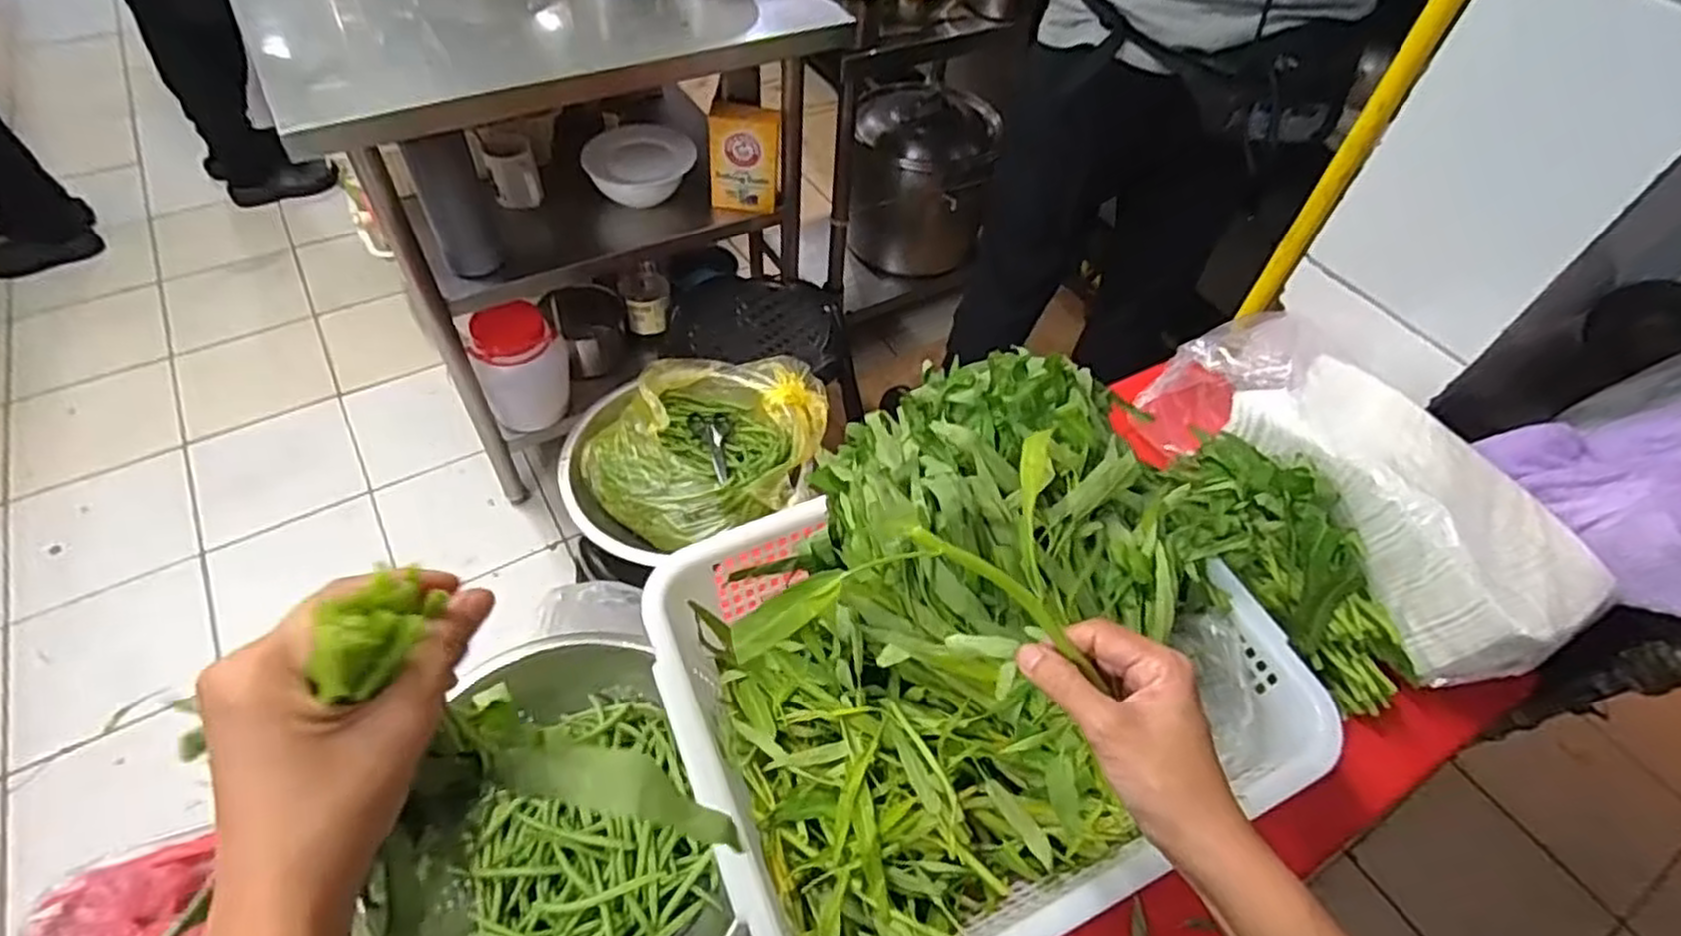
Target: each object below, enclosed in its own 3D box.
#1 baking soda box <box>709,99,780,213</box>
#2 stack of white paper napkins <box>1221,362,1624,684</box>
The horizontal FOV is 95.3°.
[{"bbox_3d":[-0.168,-0.547,1.350,0.118,0.163,0.073,2,55,-1],"label":"baking soda box"},{"bbox_3d":[0.519,0.031,0.704,0.153,0.089,0.296,-24,60,-19],"label":"stack of white paper napkins"}]

